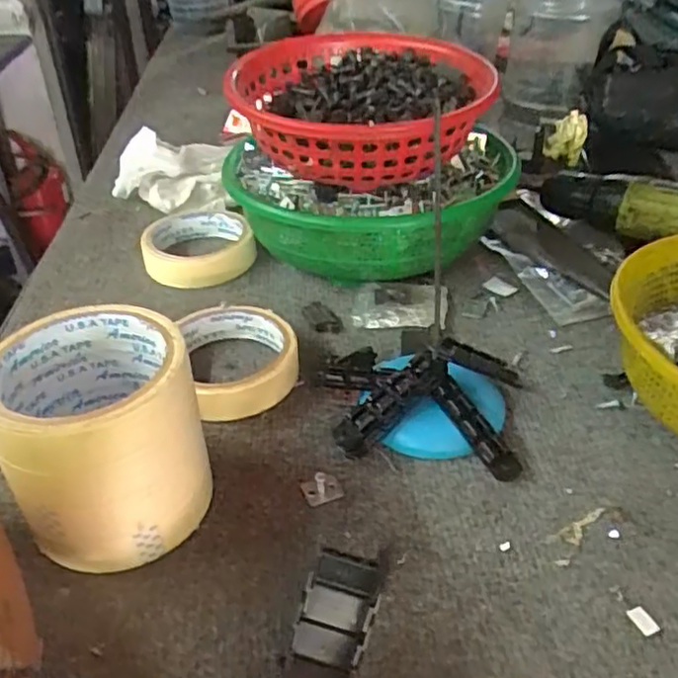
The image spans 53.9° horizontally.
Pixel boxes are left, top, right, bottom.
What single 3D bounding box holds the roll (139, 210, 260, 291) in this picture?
[{"bbox_3d":[-0.119,-0.078,0.563,0.088,0.026,0.094,-2,36,1],"label":"roll"}]

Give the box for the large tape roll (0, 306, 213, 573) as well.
[{"bbox_3d":[-0.114,0.051,0.326,0.086,0.099,0.088,-2,36,1],"label":"large tape roll"}]

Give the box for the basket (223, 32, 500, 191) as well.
[{"bbox_3d":[0.018,-0.173,0.502,0.181,0.069,0.199,-1,36,0],"label":"basket"}]

